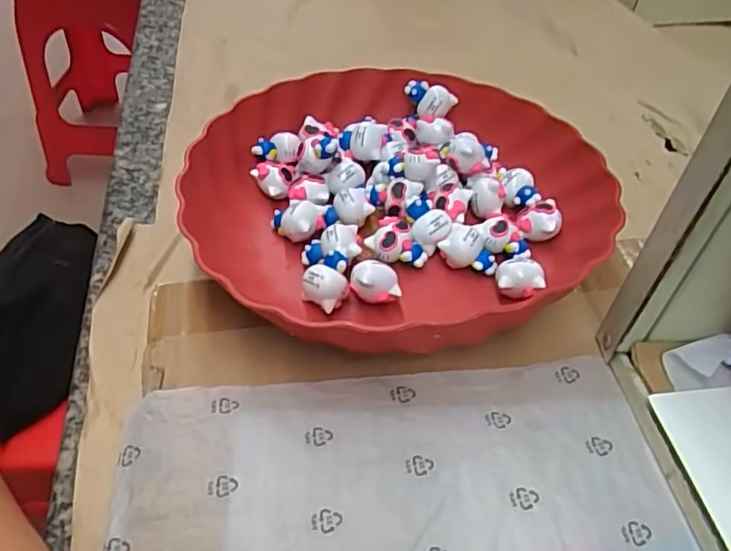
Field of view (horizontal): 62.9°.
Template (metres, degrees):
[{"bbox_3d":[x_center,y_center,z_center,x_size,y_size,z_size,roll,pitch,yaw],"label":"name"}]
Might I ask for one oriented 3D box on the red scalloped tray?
[{"bbox_3d":[0.020,-0.051,0.360,0.240,0.044,0.241,-24,52,-23],"label":"red scalloped tray"}]

